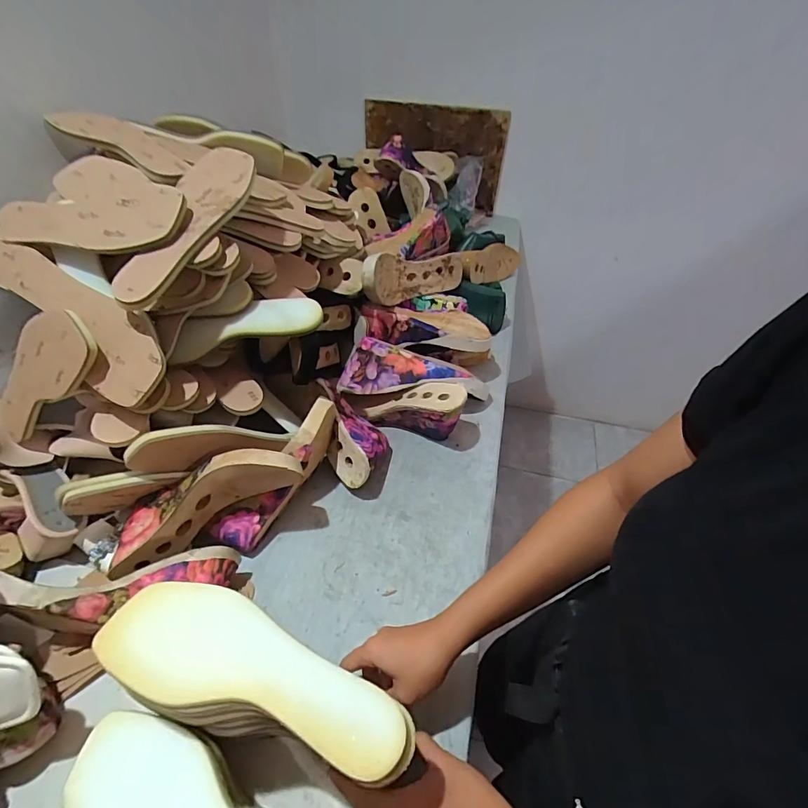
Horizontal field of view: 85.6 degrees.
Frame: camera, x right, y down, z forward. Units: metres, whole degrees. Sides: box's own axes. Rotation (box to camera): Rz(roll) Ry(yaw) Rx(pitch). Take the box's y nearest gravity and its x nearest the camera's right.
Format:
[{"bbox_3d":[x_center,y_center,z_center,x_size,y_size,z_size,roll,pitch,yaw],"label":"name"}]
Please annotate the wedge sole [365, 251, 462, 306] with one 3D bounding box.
[{"bbox_3d":[0.018,-0.215,0.745,0.239,0.082,0.046,-19,48,-39],"label":"wedge sole"}]

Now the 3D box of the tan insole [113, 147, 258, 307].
[{"bbox_3d":[-0.245,-0.214,0.497,0.098,0.018,0.247,12,63,9],"label":"tan insole"}]

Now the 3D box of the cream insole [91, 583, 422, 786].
[{"bbox_3d":[-0.111,0.197,0.323,0.240,0.009,0.082,15,48,13],"label":"cream insole"}]

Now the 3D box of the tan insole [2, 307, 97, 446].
[{"bbox_3d":[-0.424,-0.030,0.501,0.236,0.084,0.018,-25,4,30],"label":"tan insole"}]

